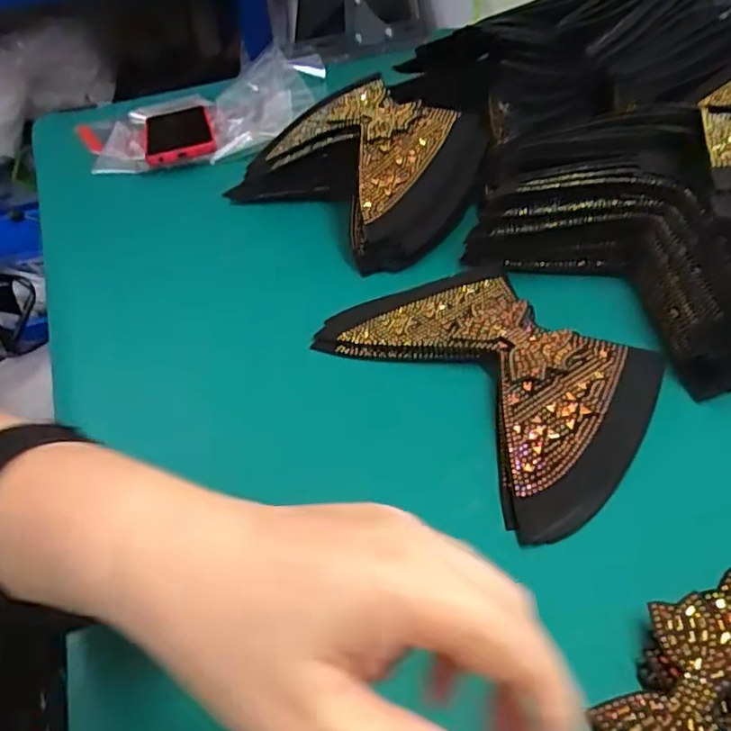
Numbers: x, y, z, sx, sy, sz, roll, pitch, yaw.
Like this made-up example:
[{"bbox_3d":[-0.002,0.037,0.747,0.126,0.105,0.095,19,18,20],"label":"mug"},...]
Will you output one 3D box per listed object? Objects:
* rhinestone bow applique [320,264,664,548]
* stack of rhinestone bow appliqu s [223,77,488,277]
[{"bbox_3d":[0.078,0.000,0.400,0.151,0.018,0.211,-33,50,-27],"label":"rhinestone bow applique"},{"bbox_3d":[0.001,-0.188,0.557,0.165,0.073,0.237,-30,48,-25],"label":"stack of rhinestone bow appliqu s"}]

